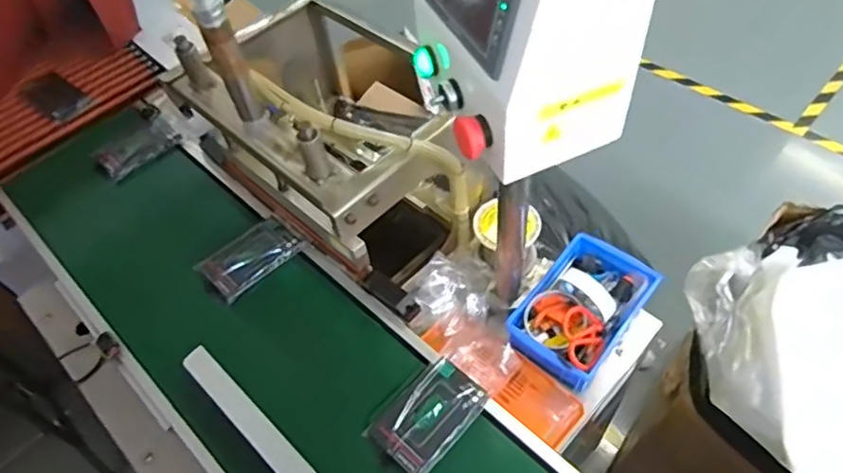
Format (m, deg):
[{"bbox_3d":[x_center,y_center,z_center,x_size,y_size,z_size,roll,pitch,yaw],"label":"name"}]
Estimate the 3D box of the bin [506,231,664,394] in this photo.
[{"bbox_3d":[0.233,0.101,0.847,0.139,0.065,0.213,34,64,26],"label":"bin"}]

